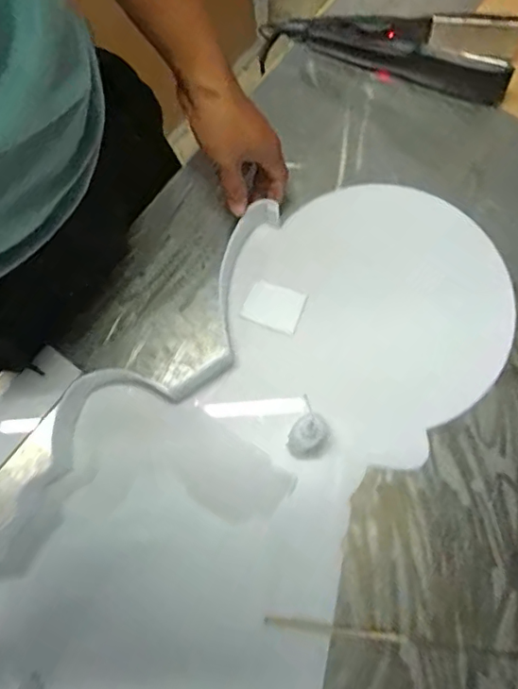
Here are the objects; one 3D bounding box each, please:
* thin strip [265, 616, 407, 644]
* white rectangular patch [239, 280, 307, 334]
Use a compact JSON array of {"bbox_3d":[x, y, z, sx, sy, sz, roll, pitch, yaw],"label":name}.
[{"bbox_3d":[0.072,0.270,0.504,0.131,0.006,0.010,7,76,3],"label":"thin strip"},{"bbox_3d":[0.016,-0.042,0.591,0.061,0.004,0.048,19,77,6],"label":"white rectangular patch"}]

